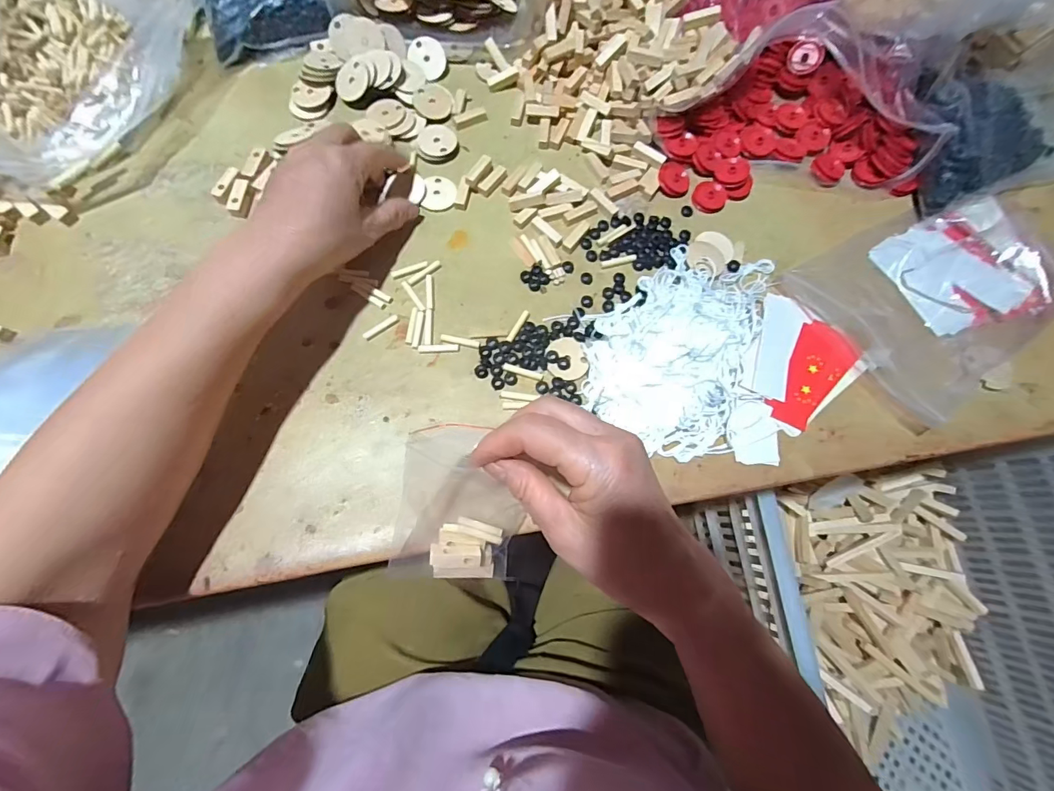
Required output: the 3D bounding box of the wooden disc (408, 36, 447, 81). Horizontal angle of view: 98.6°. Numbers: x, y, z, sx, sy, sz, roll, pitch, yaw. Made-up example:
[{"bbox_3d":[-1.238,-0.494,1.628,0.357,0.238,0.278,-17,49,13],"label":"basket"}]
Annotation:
[{"bbox_3d":[-0.091,-0.316,0.422,0.035,0.004,0.033,-1,93,-16],"label":"wooden disc"}]

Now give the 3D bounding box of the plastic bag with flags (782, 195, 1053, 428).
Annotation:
[{"bbox_3d":[0.351,-0.094,0.366,0.225,0.035,0.155,-30,76,-10],"label":"plastic bag with flags"}]

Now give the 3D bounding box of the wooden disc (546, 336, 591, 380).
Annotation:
[{"bbox_3d":[0.030,-0.028,0.348,0.030,0.004,0.035,-22,75,-8],"label":"wooden disc"}]

